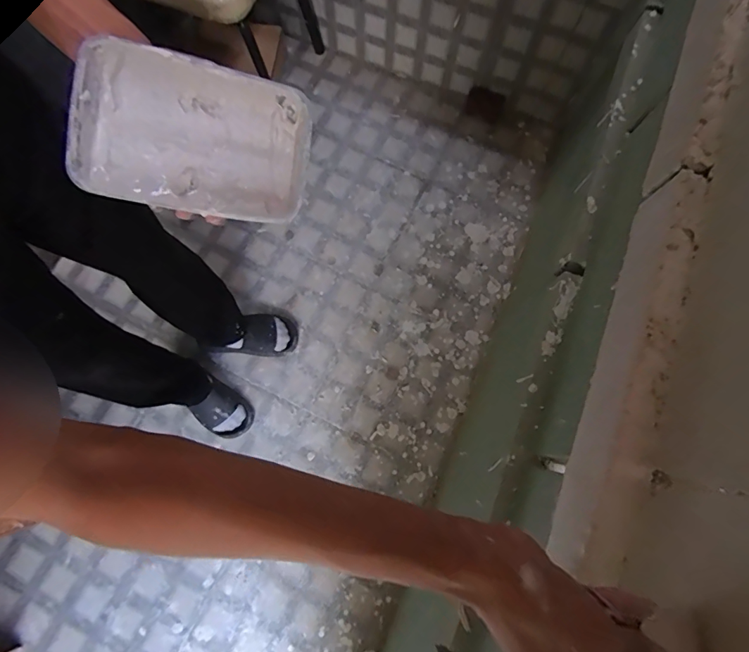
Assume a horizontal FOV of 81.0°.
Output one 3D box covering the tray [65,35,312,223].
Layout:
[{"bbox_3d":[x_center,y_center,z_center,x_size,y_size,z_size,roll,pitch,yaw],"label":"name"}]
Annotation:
[{"bbox_3d":[-0.142,-0.150,0.355,0.167,0.054,0.111,3,102,-23],"label":"tray"}]

